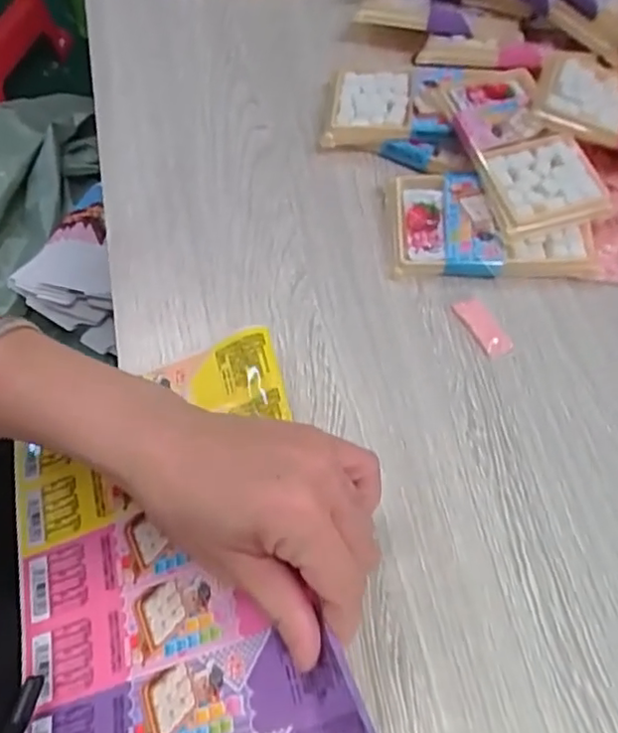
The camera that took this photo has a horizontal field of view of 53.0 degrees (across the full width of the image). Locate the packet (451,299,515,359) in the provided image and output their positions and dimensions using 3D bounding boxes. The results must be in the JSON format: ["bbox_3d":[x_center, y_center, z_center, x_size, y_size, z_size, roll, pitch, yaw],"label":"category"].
[{"bbox_3d":[0.112,-0.026,0.400,0.019,0.007,0.043,-30,65,-15],"label":"packet"}]

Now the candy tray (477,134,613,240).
[{"bbox_3d":[0.156,-0.122,0.417,0.074,0.015,0.068,-13,62,-7],"label":"candy tray"}]

